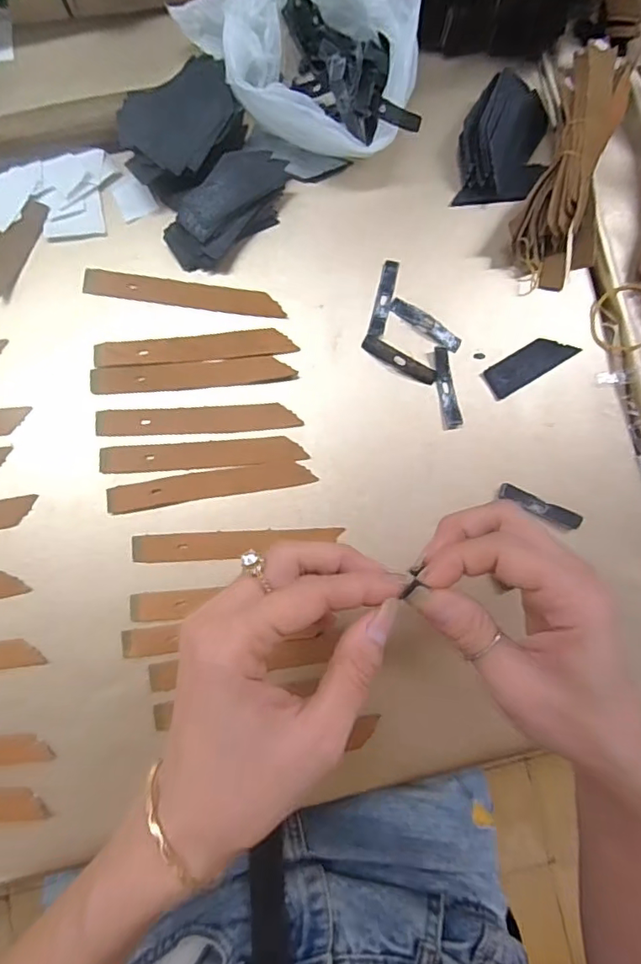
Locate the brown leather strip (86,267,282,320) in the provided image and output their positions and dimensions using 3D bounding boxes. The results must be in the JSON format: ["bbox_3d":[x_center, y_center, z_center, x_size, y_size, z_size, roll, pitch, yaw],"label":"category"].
[{"bbox_3d":[-0.087,-0.120,0.335,0.124,0.005,0.016,6,84,-3],"label":"brown leather strip"}]

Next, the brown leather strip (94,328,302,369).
[{"bbox_3d":[-0.079,-0.085,0.329,0.123,0.004,0.018,-6,85,-4],"label":"brown leather strip"}]

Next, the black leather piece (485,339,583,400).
[{"bbox_3d":[0.139,-0.079,0.345,0.063,0.004,0.023,-31,88,-6],"label":"black leather piece"}]

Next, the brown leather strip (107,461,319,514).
[{"bbox_3d":[-0.067,0.001,0.323,0.125,0.004,0.018,-9,86,-5],"label":"brown leather strip"}]

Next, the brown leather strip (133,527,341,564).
[{"bbox_3d":[-0.051,0.040,0.321,0.125,0.004,0.018,-2,85,-4],"label":"brown leather strip"}]

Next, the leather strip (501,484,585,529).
[{"bbox_3d":[0.142,0.016,0.335,0.054,0.004,0.011,25,84,-1],"label":"leather strip"}]

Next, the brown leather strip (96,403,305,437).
[{"bbox_3d":[-0.076,-0.039,0.327,0.123,0.004,0.016,-3,85,-4],"label":"brown leather strip"}]

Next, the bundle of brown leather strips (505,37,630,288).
[{"bbox_3d":[0.172,-0.206,0.345,0.062,0.037,0.144,21,84,-2],"label":"bundle of brown leather strips"}]

